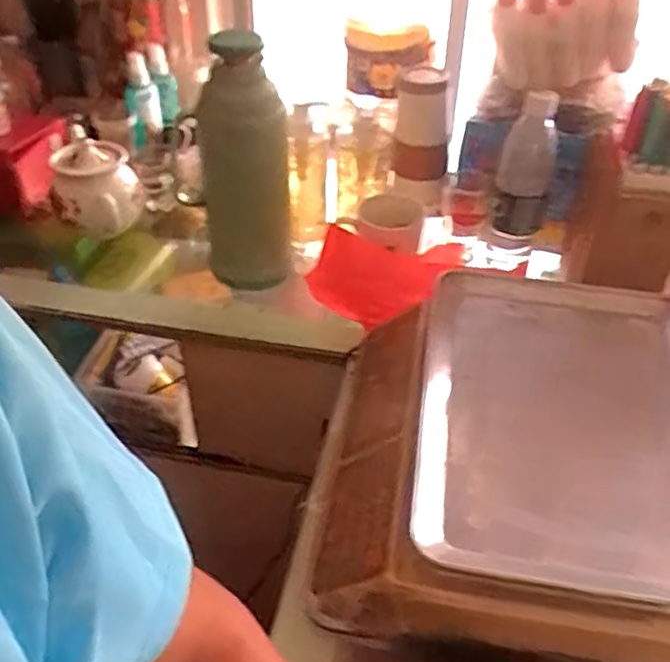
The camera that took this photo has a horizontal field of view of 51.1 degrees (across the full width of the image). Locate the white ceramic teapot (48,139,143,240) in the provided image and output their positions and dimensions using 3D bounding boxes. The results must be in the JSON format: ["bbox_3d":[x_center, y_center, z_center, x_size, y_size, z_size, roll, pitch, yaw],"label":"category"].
[{"bbox_3d":[-0.304,-0.177,0.895,0.108,0.097,0.097,-12,43,-13],"label":"white ceramic teapot"}]

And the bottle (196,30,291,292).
[{"bbox_3d":[-0.098,-0.170,0.760,0.095,0.263,0.092,-5,42,-7],"label":"bottle"}]

